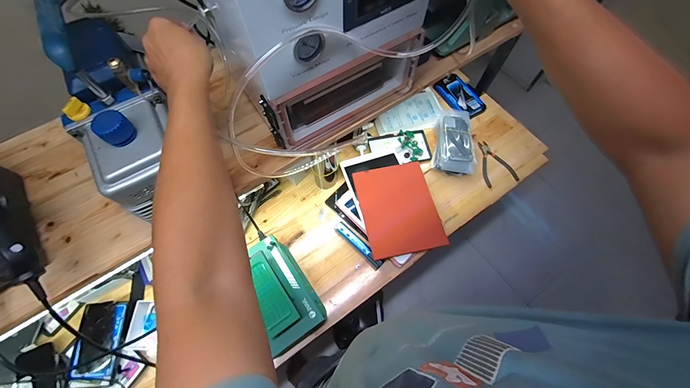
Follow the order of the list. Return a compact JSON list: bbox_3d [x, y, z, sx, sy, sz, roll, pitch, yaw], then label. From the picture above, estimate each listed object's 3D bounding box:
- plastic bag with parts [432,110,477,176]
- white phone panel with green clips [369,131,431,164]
[{"bbox_3d":[0.327,-0.158,0.875,0.106,0.043,0.223,9,67,4],"label":"plastic bag with parts"},{"bbox_3d":[0.168,-0.144,0.894,0.180,0.032,0.107,-7,67,-3],"label":"white phone panel with green clips"}]

